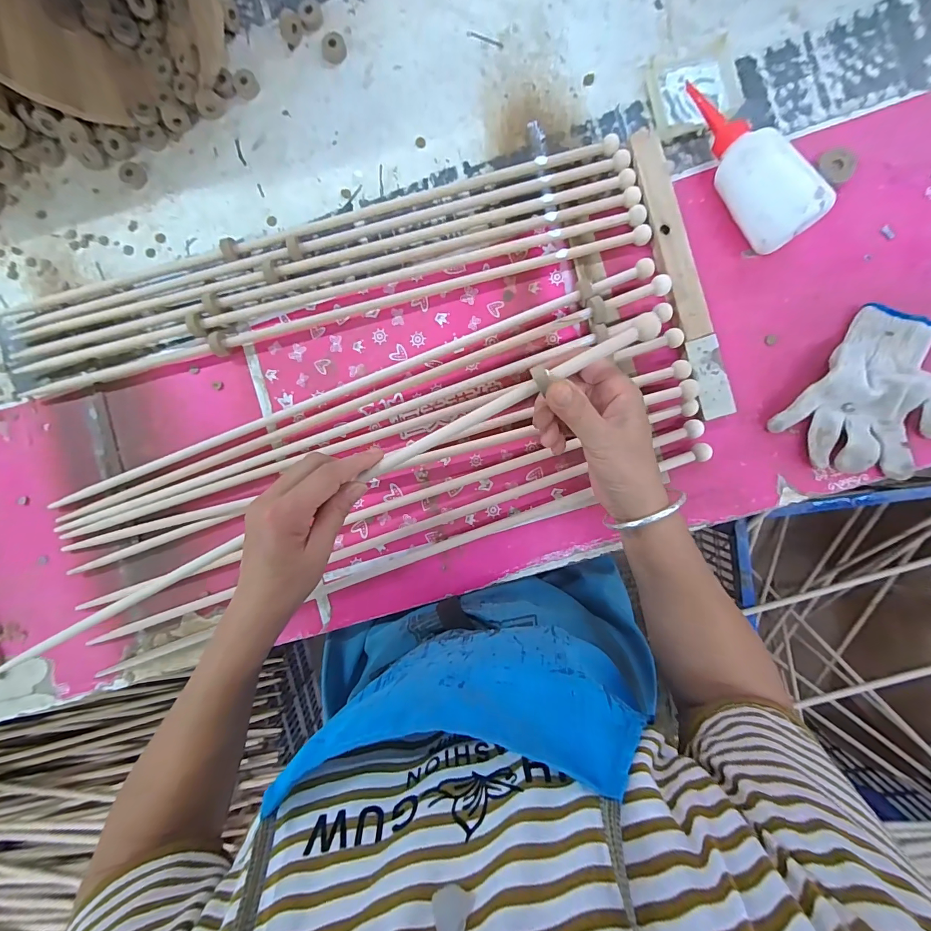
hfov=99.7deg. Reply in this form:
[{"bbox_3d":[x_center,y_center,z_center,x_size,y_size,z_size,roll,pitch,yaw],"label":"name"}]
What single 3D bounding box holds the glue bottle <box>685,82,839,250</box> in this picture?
[{"bbox_3d":[0.268,-0.291,0.373,0.054,0.063,0.172,-25,89,4],"label":"glue bottle"}]

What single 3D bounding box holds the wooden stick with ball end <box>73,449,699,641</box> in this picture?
[{"bbox_3d":[-0.085,0.094,0.426,0.691,0.024,0.018,-18,89,4],"label":"wooden stick with ball end"}]

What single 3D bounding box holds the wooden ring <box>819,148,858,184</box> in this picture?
[{"bbox_3d":[0.368,-0.297,0.389,0.030,0.010,0.033,0,91,4],"label":"wooden ring"}]

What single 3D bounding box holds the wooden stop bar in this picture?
[{"bbox_3d":[0.217,-0.190,0.396,0.033,0.018,0.287,-15,90,4],"label":"wooden stop bar"}]

